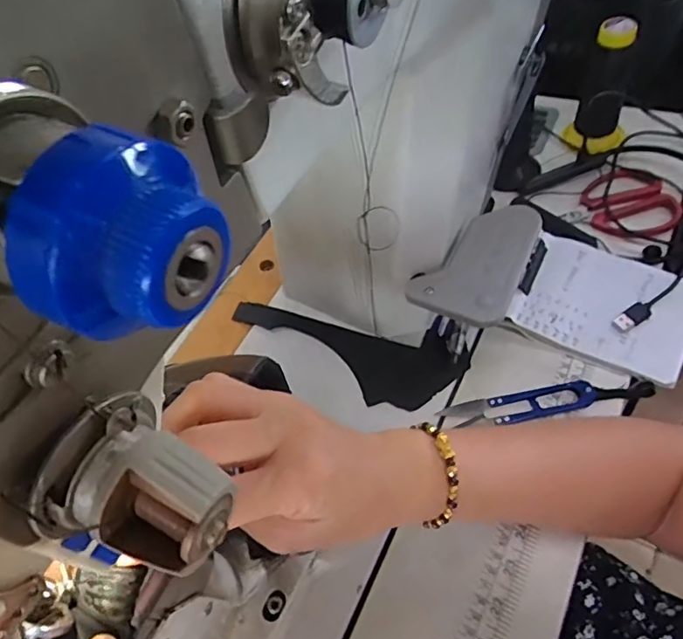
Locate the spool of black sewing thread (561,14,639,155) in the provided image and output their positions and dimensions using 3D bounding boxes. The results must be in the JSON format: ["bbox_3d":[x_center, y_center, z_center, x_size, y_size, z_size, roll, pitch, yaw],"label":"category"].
[{"bbox_3d":[0.256,-0.216,0.527,0.053,0.133,0.048,18,60,23],"label":"spool of black sewing thread"}]

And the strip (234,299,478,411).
[{"bbox_3d":[0.001,0.027,0.467,0.204,0.007,0.073,9,57,17],"label":"strip"}]

